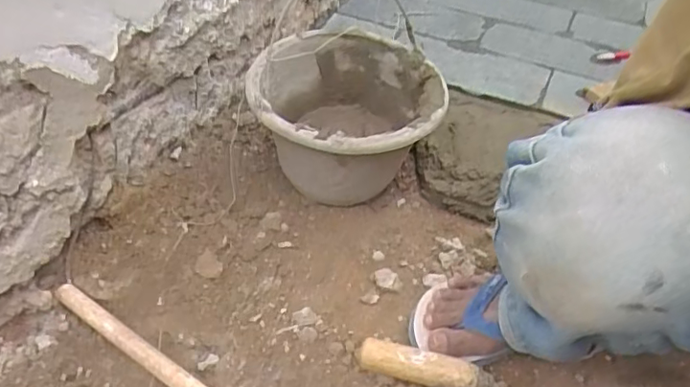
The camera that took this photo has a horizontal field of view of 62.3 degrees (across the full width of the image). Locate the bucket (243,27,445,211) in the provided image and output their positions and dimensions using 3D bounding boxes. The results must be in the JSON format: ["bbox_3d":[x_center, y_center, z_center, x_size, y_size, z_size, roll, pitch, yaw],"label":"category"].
[{"bbox_3d":[-0.004,-0.097,0.840,0.251,0.173,0.295,-10,43,-20],"label":"bucket"}]

